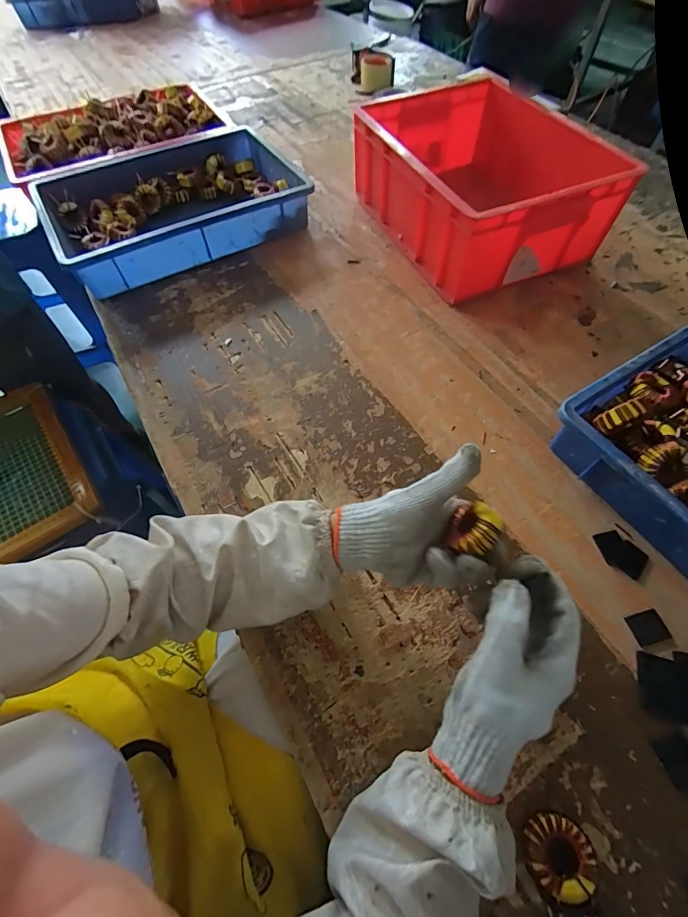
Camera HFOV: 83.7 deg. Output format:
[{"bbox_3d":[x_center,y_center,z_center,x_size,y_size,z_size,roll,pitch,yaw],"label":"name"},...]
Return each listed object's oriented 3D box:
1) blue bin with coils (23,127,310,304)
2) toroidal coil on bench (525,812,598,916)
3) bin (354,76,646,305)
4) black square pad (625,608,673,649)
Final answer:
[{"bbox_3d":[-0.314,-0.475,0.719,0.427,0.080,0.309,-28,64,-15],"label":"blue bin with coils"},{"bbox_3d":[0.165,0.307,0.290,0.050,0.025,0.059,-22,62,-12],"label":"toroidal coil on bench"},{"bbox_3d":[0.228,-0.483,0.681,0.285,0.150,0.413,-20,62,-11],"label":"bin"},{"bbox_3d":[0.302,0.167,0.380,0.032,0.004,0.028,-16,61,-9],"label":"black square pad"}]

